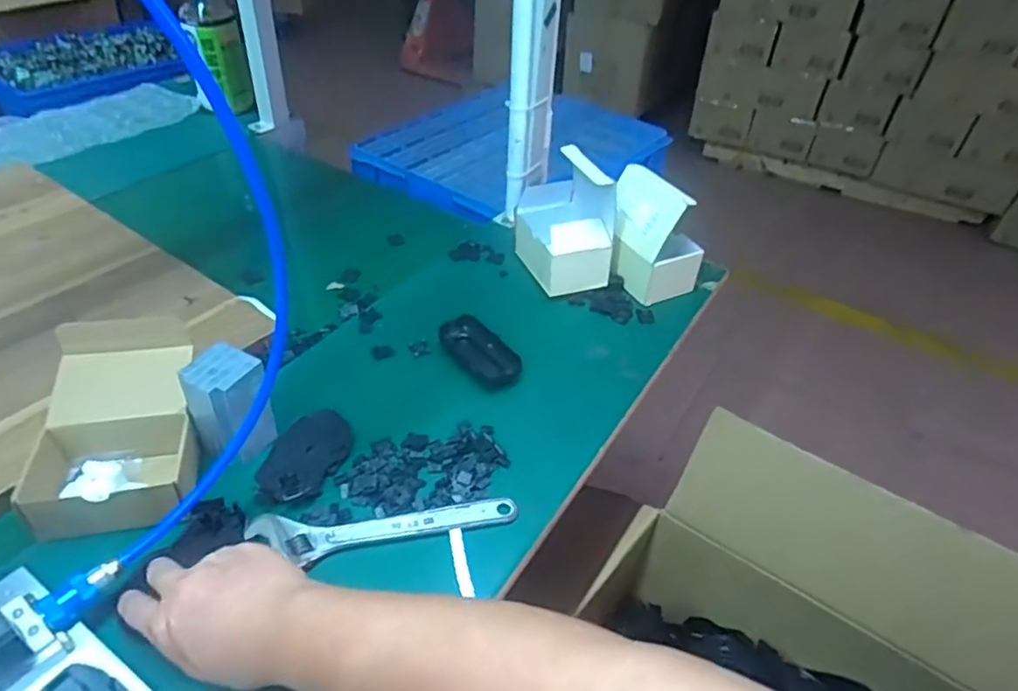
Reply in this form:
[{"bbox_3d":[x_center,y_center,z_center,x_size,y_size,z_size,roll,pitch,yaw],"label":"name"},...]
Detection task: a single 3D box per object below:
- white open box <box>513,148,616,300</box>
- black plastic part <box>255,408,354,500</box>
[{"bbox_3d":[0.071,-0.175,0.847,0.092,0.143,0.157,-9,43,-15],"label":"white open box"},{"bbox_3d":[-0.195,0.103,0.621,0.068,0.012,0.114,10,41,7],"label":"black plastic part"}]

